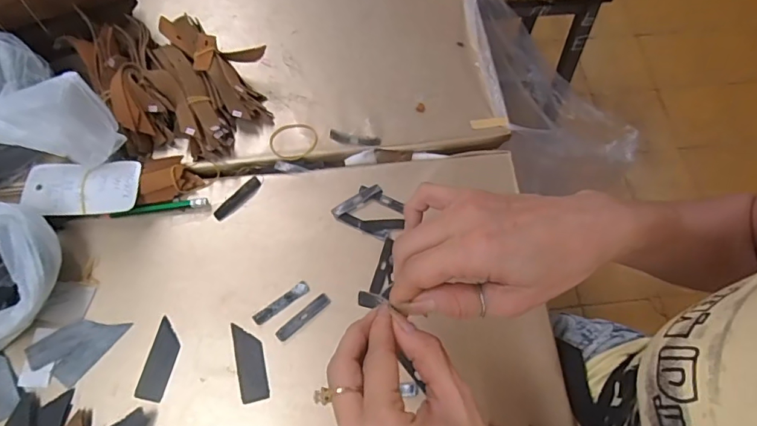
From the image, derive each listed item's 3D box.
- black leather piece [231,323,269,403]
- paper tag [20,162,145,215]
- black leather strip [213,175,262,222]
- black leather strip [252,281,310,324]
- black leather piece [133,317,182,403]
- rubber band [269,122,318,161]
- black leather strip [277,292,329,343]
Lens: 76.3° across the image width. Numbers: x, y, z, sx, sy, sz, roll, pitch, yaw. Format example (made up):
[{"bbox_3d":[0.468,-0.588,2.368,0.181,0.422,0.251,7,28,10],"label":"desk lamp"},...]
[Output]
[{"bbox_3d":[-0.109,0.125,0.407,0.023,0.004,0.063,-13,69,-8],"label":"black leather piece"},{"bbox_3d":[-0.270,-0.023,0.439,0.103,0.005,0.049,-3,77,-2],"label":"paper tag"},{"bbox_3d":[-0.134,-0.013,0.463,0.013,0.005,0.054,41,71,13],"label":"black leather strip"},{"bbox_3d":[-0.085,0.079,0.423,0.054,0.004,0.011,-35,74,-15],"label":"black leather strip"},{"bbox_3d":[-0.182,0.124,0.406,0.023,0.004,0.064,12,68,2],"label":"black leather piece"},{"bbox_3d":[-0.084,-0.073,0.480,0.048,0.004,0.037,-11,69,-7],"label":"rubber band"},{"bbox_3d":[-0.066,0.091,0.421,0.054,0.004,0.013,-40,75,-17],"label":"black leather strip"}]

